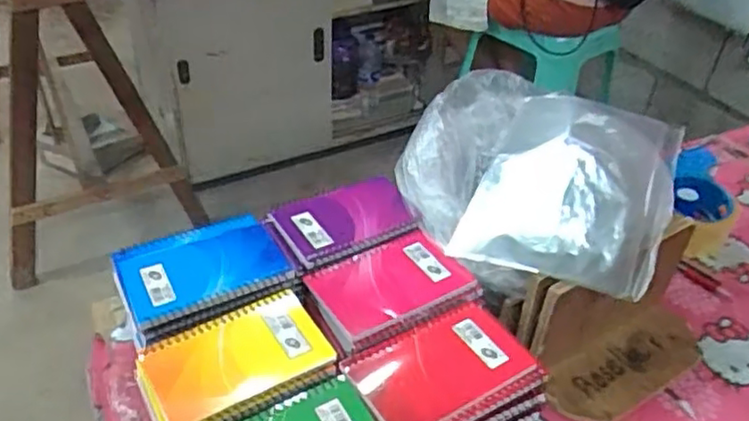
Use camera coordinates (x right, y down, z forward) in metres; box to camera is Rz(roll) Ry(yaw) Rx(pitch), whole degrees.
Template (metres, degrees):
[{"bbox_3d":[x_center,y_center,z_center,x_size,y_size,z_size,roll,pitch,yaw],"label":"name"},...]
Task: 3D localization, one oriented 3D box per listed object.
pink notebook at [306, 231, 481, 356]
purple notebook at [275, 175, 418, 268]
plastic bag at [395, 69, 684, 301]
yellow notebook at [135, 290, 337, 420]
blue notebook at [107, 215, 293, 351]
[{"bbox_3d":[0.014,0.068,0.577,0.135,0.009,0.096,-20,43,-25],"label":"pink notebook"},{"bbox_3d":[-0.029,0.005,0.634,0.126,0.018,0.082,-18,42,-24],"label":"purple notebook"},{"bbox_3d":[0.159,-0.037,0.666,0.264,0.062,0.270,16,40,17],"label":"plastic bag"},{"bbox_3d":[-0.107,0.114,0.504,0.135,0.008,0.090,-21,43,-26],"label":"yellow notebook"},{"bbox_3d":[-0.152,0.050,0.575,0.137,0.016,0.098,-19,43,-24],"label":"blue notebook"}]

